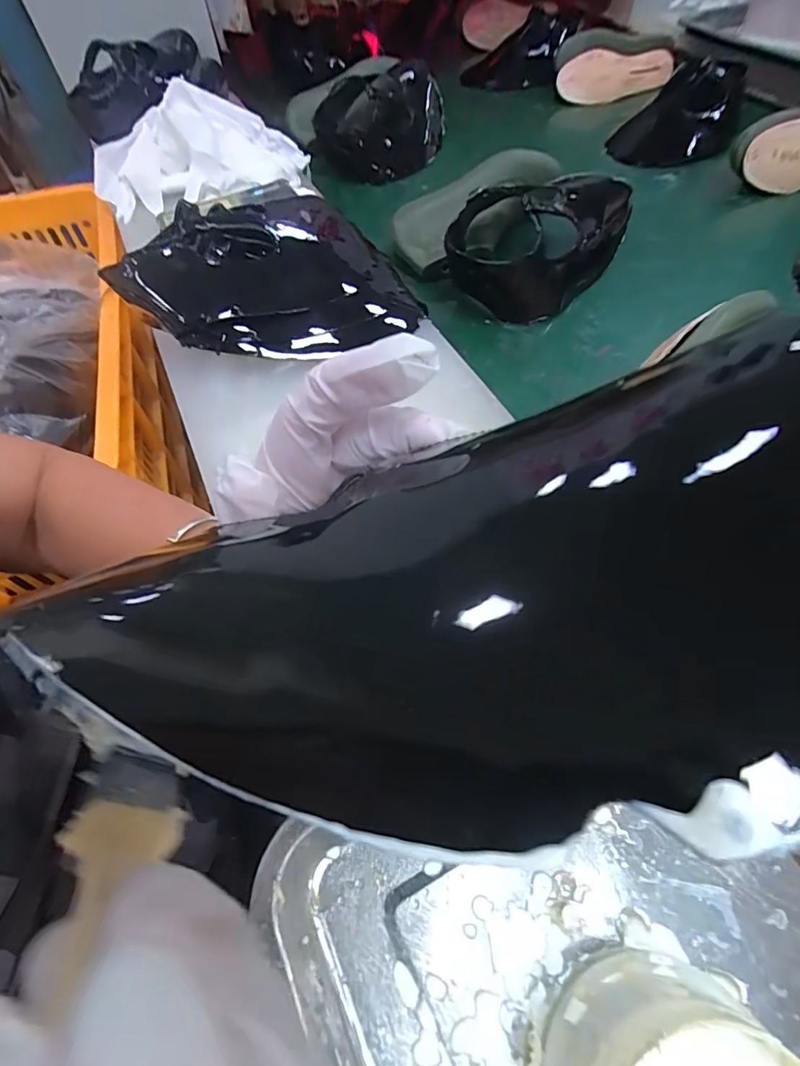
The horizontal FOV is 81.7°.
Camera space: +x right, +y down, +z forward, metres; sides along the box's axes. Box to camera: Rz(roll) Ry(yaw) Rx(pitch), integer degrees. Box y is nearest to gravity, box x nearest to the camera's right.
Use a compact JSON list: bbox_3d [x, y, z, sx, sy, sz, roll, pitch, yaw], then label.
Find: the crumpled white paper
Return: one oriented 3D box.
[{"bbox_3d":[-0.272,-0.505,0.612,0.275,0.075,0.174,-13,59,-6],"label":"crumpled white paper"}]

